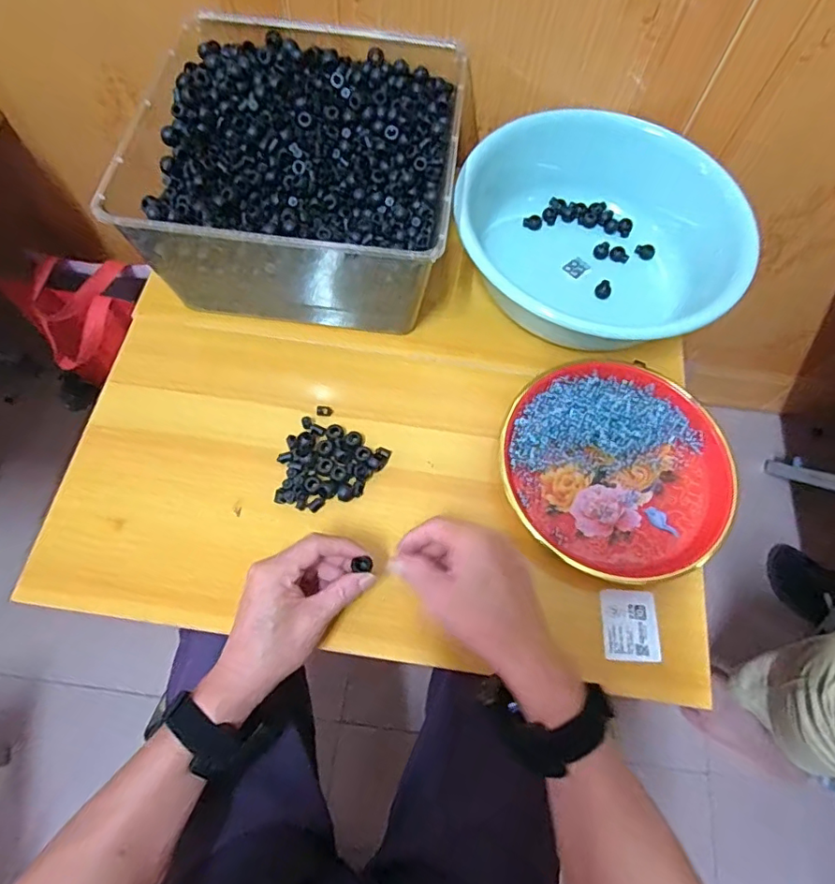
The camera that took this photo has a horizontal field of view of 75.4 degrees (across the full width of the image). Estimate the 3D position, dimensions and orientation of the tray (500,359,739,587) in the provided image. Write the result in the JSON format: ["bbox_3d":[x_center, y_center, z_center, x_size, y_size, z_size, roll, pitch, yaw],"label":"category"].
[{"bbox_3d":[0.194,0.020,0.526,0.215,0.034,0.212,1,67,-2],"label":"tray"}]

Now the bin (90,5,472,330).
[{"bbox_3d":[-0.111,-0.275,0.577,0.291,0.141,0.291,8,67,1],"label":"bin"}]

